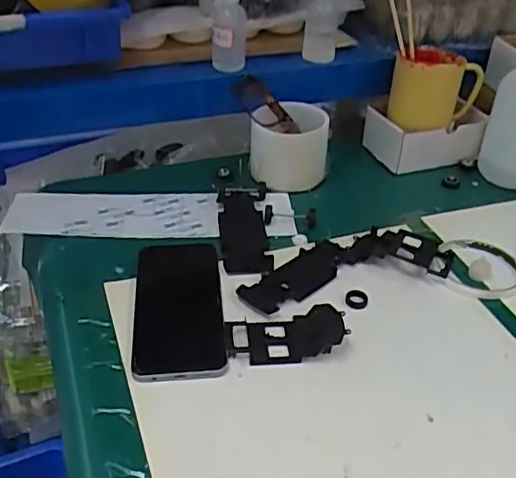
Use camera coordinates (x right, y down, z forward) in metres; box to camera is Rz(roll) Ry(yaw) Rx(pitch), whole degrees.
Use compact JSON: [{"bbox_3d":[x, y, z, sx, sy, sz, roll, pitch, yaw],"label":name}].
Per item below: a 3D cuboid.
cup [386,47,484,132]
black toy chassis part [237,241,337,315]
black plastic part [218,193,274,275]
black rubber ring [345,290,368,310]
[{"bbox_3d":[0.211,-0.179,0.737,0.097,0.077,0.102,0,36,0],"label":"cup"},{"bbox_3d":[0.038,0.035,0.573,0.113,0.006,0.051,-29,45,-33],"label":"black toy chassis part"},{"bbox_3d":[-0.016,-0.011,0.629,0.047,0.015,0.140,-4,37,-6],"label":"black plastic part"},{"bbox_3d":[0.088,0.055,0.549,0.020,0.009,0.021,0,36,0],"label":"black rubber ring"}]

